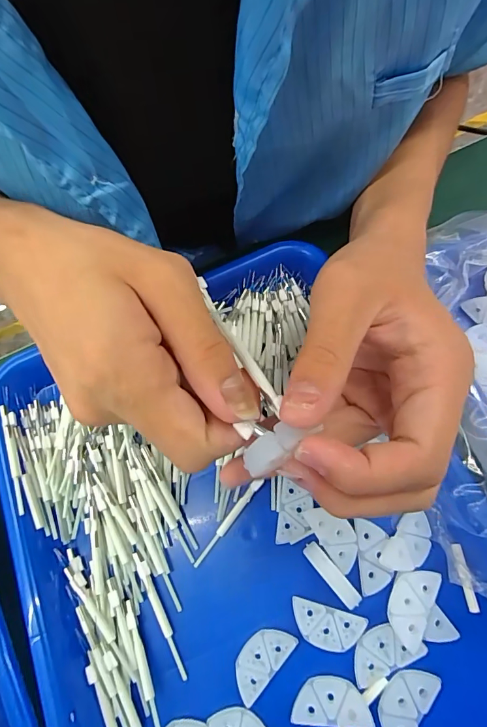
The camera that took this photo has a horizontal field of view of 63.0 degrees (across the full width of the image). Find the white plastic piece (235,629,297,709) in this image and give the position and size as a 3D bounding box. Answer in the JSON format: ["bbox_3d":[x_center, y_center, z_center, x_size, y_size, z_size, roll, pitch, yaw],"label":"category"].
[{"bbox_3d":[0.009,0.158,0.212,0.019,0.004,0.038,39,78,18],"label":"white plastic piece"}]

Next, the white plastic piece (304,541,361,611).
[{"bbox_3d":[0.050,0.119,0.224,0.010,0.007,0.038,-41,71,-9],"label":"white plastic piece"}]

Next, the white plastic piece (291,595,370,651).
[{"bbox_3d":[0.045,0.142,0.214,0.038,0.005,0.019,12,71,10],"label":"white plastic piece"}]

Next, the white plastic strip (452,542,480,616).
[{"bbox_3d":[0.122,0.118,0.219,0.004,0.004,0.034,-9,69,3],"label":"white plastic strip"}]

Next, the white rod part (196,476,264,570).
[{"bbox_3d":[-0.009,0.095,0.239,0.006,0.008,0.062,35,77,17],"label":"white rod part"}]

